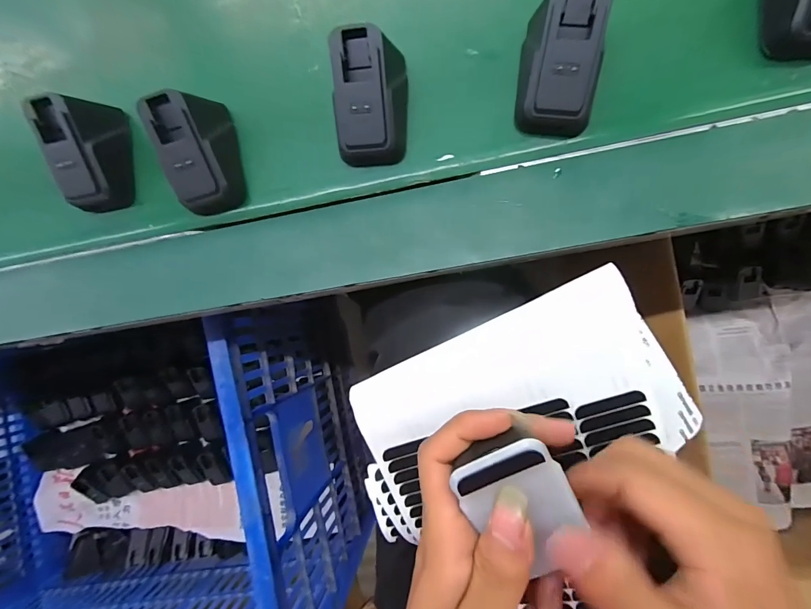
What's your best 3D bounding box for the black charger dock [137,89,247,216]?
[{"bbox_3d":[-0.129,-0.095,0.237,0.040,0.041,0.069,-6,89,9],"label":"black charger dock"}]

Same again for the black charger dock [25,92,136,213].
[{"bbox_3d":[-0.208,-0.098,0.249,0.032,0.042,0.068,-6,88,9],"label":"black charger dock"}]

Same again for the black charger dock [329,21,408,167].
[{"bbox_3d":[-0.024,-0.117,0.222,0.047,0.039,0.065,2,90,9],"label":"black charger dock"}]

